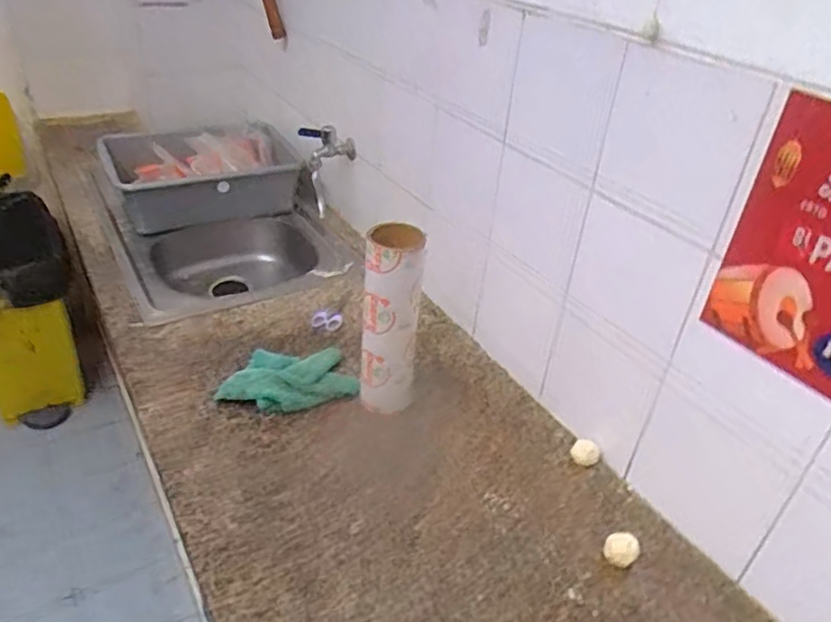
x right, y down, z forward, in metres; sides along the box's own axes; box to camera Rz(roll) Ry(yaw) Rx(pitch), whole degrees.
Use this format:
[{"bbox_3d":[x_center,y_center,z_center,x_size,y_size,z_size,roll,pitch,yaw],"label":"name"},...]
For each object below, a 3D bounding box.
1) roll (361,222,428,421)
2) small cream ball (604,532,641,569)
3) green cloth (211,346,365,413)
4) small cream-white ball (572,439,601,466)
[{"bbox_3d":[-0.040,0.022,1.004,0.088,0.320,0.083,4,34,-1],"label":"roll"},{"bbox_3d":[0.276,0.328,0.852,0.043,0.040,0.040,16,35,16],"label":"small cream ball"},{"bbox_3d":[-0.218,0.114,1.092,0.227,0.043,0.135,-1,34,-9],"label":"green cloth"},{"bbox_3d":[0.270,0.226,1.000,0.042,0.036,0.034,17,35,17],"label":"small cream-white ball"}]

